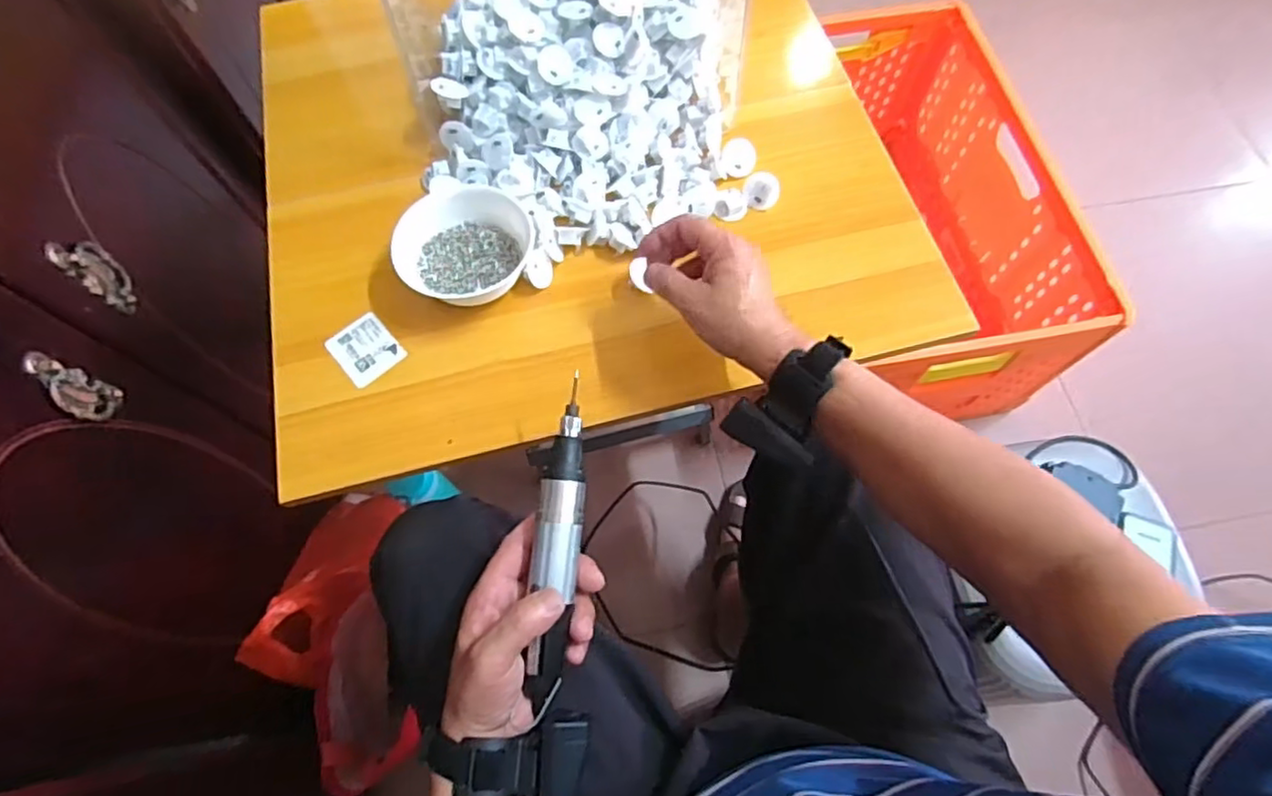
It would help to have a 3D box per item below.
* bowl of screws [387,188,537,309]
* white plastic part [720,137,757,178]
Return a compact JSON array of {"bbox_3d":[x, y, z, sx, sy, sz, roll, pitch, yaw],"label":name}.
[{"bbox_3d":[-0.148,-0.131,0.565,0.116,0.049,0.102,3,68,2],"label":"bowl of screws"},{"bbox_3d":[0.099,-0.232,0.621,0.032,0.020,0.034,12,110,4],"label":"white plastic part"}]

